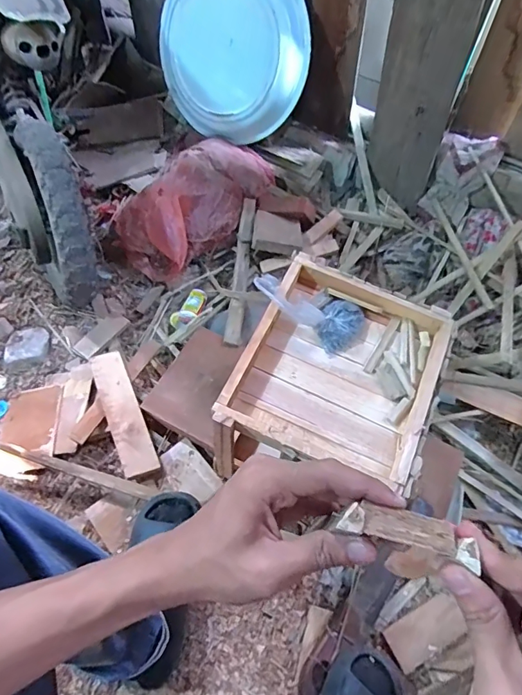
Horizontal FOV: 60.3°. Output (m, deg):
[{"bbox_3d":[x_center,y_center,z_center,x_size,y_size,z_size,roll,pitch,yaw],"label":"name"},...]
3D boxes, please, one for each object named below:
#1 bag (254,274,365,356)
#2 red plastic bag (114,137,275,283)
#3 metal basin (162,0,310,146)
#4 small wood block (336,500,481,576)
[{"bbox_3d":[0.063,-0.050,0.599,0.160,0.035,0.075,26,60,-16],"label":"bag"},{"bbox_3d":[-0.151,-0.349,1.059,0.222,0.139,0.396,27,64,16],"label":"red plastic bag"},{"bbox_3d":[-0.065,-0.671,1.014,0.342,0.371,0.059,15,37,16],"label":"metal basin"},{"bbox_3d":[0.076,0.095,0.234,0.069,0.010,0.021,14,61,2],"label":"small wood block"}]

